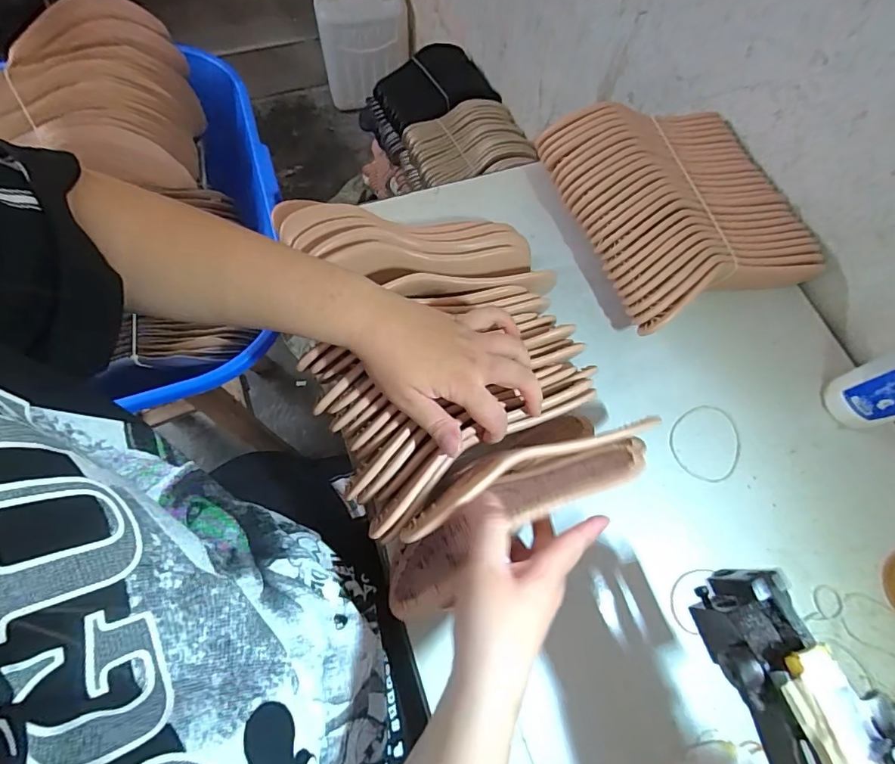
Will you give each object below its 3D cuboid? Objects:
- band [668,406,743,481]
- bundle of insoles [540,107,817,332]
[{"bbox_3d":[0.252,0.060,0.470,0.070,0.004,0.076,1,68,-2],"label":"band"},{"bbox_3d":[0.245,-0.187,0.520,0.220,0.085,0.246,-18,70,-10],"label":"bundle of insoles"}]

